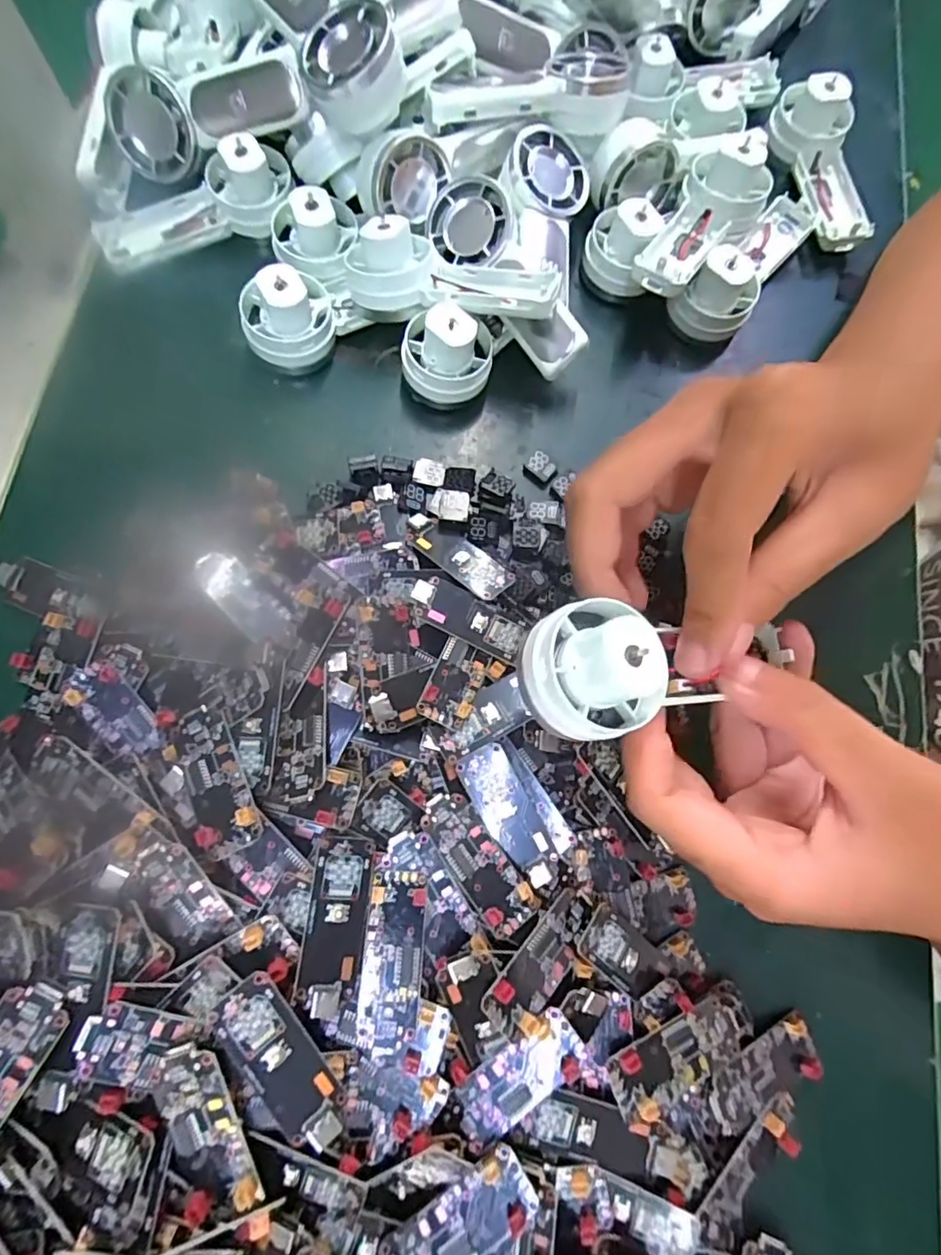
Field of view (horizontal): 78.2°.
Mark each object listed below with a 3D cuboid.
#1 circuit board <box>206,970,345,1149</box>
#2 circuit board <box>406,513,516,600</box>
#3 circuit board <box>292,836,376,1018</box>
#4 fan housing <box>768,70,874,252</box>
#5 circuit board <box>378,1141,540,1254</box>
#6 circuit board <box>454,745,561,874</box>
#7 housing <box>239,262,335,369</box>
[{"bbox_3d":[-0.056,0.128,0.169,0.018,0.006,0.049,-34,91,-20],"label":"circuit board"},{"bbox_3d":[-0.005,-0.030,0.239,0.050,0.004,0.018,38,63,18],"label":"circuit board"},{"bbox_3d":[-0.043,0.095,0.186,0.017,0.007,0.050,7,76,0],"label":"circuit board"},{"bbox_3d":[0.181,-0.236,0.294,0.037,0.033,0.087,-14,77,-5],"label":"fan housing"},{"bbox_3d":[-0.004,0.181,0.173,0.050,0.007,0.020,-32,79,-9],"label":"circuit board"},{"bbox_3d":[0.014,0.066,0.210,0.019,0.005,0.046,-33,80,-9],"label":"circuit board"},{"bbox_3d":[-0.079,-0.135,0.252,0.038,0.030,0.030,-20,78,-6],"label":"housing"}]

